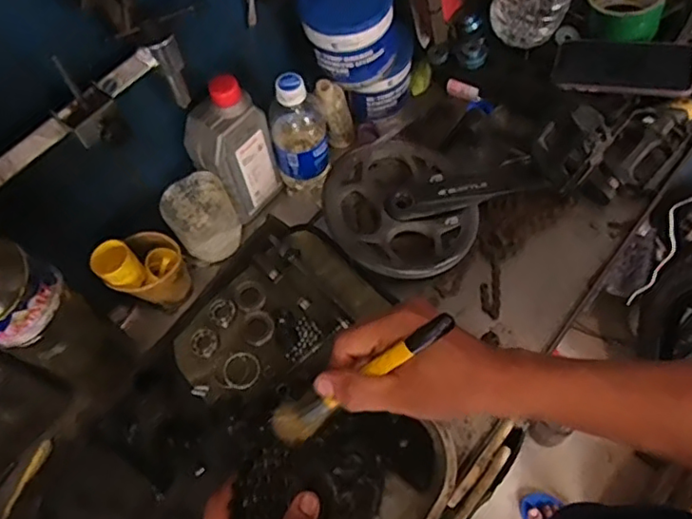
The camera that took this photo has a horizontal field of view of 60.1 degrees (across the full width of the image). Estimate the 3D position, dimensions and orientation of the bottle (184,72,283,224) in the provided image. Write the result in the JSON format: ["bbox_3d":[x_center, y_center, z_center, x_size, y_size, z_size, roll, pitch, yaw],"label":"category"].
[{"bbox_3d":[-0.126,-0.120,0.668,0.059,0.167,0.076,30,69,21],"label":"bottle"}]

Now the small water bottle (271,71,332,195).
[{"bbox_3d":[-0.053,-0.140,0.686,0.062,0.163,0.058,-10,60,1],"label":"small water bottle"}]

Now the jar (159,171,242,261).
[{"bbox_3d":[-0.161,-0.047,0.673,0.070,0.079,0.062,-27,62,-8],"label":"jar"}]

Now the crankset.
[{"bbox_3d":[0.094,-0.081,0.695,0.249,0.040,0.175,-38,64,-14],"label":"crankset"}]

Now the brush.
[{"bbox_3d":[0.006,0.082,0.417,0.172,0.016,0.026,-42,57,32],"label":"brush"}]

